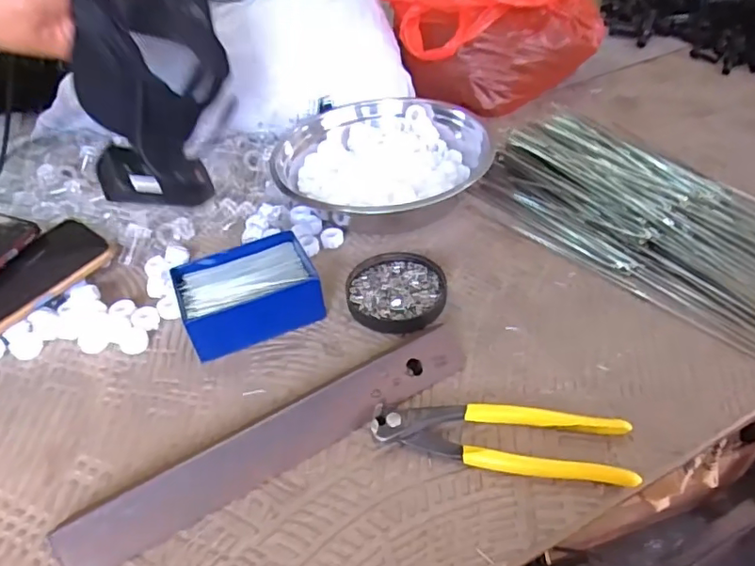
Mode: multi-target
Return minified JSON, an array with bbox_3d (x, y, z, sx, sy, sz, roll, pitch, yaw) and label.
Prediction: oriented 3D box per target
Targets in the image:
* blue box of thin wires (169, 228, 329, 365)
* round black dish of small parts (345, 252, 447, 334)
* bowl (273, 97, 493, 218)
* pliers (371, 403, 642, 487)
[{"bbox_3d":[-0.109,0.009,0.474,0.110,0.042,0.083,-20,44,-14],"label":"blue box of thin wires"},{"bbox_3d":[0.017,0.007,0.485,0.084,0.011,0.094,-5,42,2],"label":"round black dish of small parts"},{"bbox_3d":[0.007,-0.135,0.594,0.227,0.072,0.207,-4,42,3],"label":"bowl"},{"bbox_3d":[0.080,0.101,0.365,0.163,0.015,0.045,3,43,11],"label":"pliers"}]

